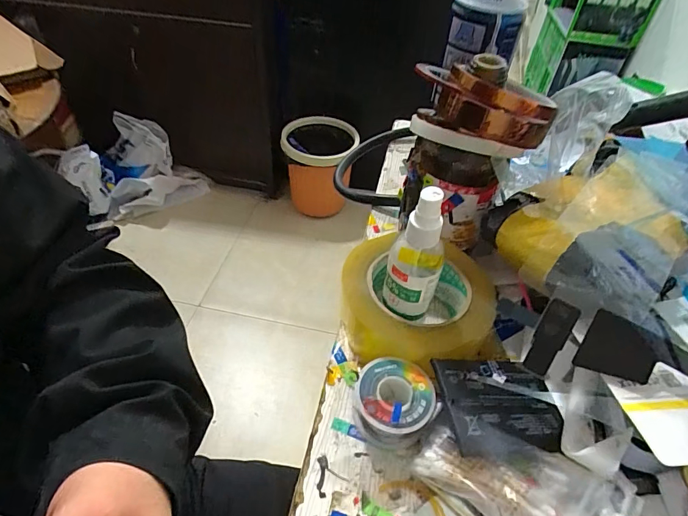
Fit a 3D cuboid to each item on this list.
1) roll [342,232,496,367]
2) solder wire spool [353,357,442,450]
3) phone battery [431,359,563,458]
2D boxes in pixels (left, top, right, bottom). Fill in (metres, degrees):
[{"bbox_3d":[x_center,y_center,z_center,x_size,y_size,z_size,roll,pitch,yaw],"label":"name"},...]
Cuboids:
[{"bbox_3d":[0.059,0.040,0.339,0.118,0.050,0.110,2,46,-2],"label":"roll"},{"bbox_3d":[0.036,0.101,0.290,0.053,0.033,0.050,2,46,-2],"label":"solder wire spool"},{"bbox_3d":[0.105,0.096,0.275,0.082,0.011,0.063,8,43,-15],"label":"phone battery"}]

